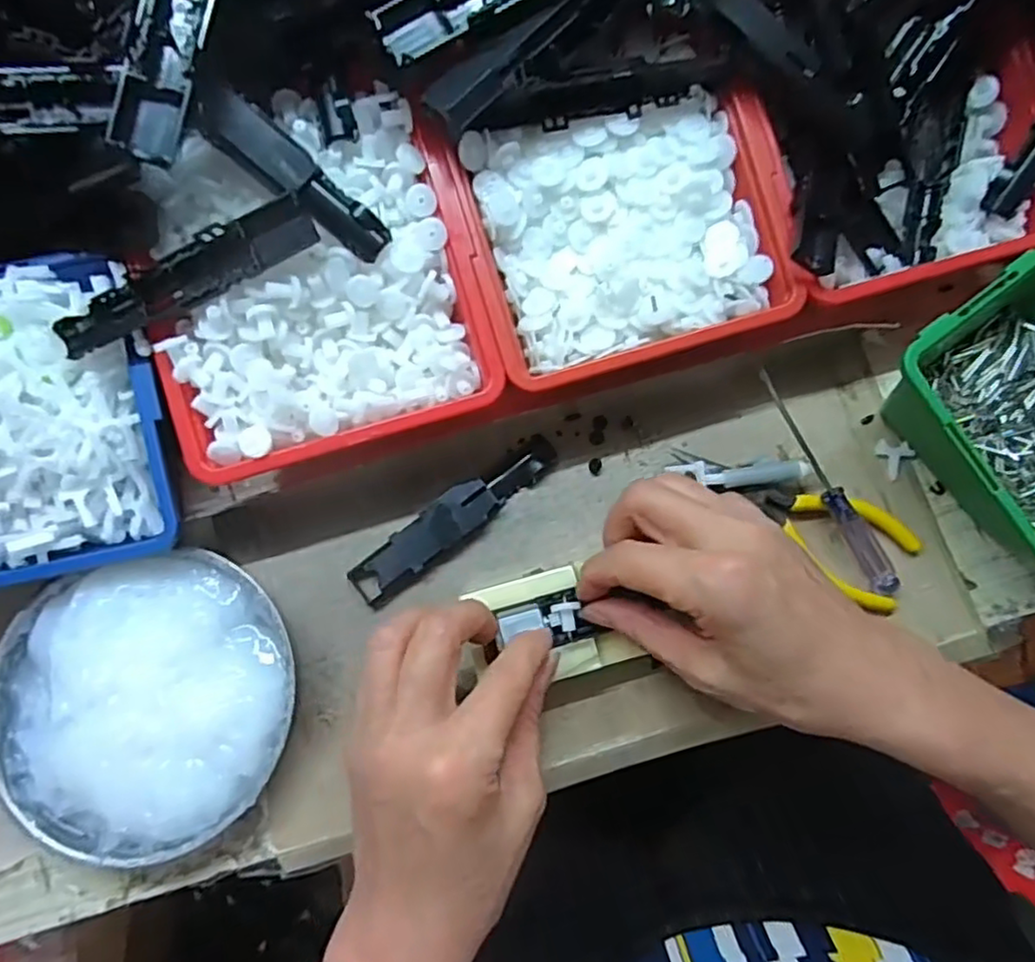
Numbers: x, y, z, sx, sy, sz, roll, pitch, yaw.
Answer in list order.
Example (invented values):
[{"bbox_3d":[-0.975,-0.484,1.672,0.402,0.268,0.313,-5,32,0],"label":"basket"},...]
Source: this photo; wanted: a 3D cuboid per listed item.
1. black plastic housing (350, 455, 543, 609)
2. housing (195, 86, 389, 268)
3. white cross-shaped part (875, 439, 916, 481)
[{"bbox_3d":[-0.035,0.021,0.331,0.109,0.010,0.023,-37,81,-7],"label":"black plastic housing"},{"bbox_3d":[-0.094,-0.130,0.280,0.089,0.010,0.022,38,81,-15],"label":"housing"},{"bbox_3d":[0.194,-0.013,0.341,0.017,0.004,0.019,38,81,7],"label":"white cross-shaped part"}]

